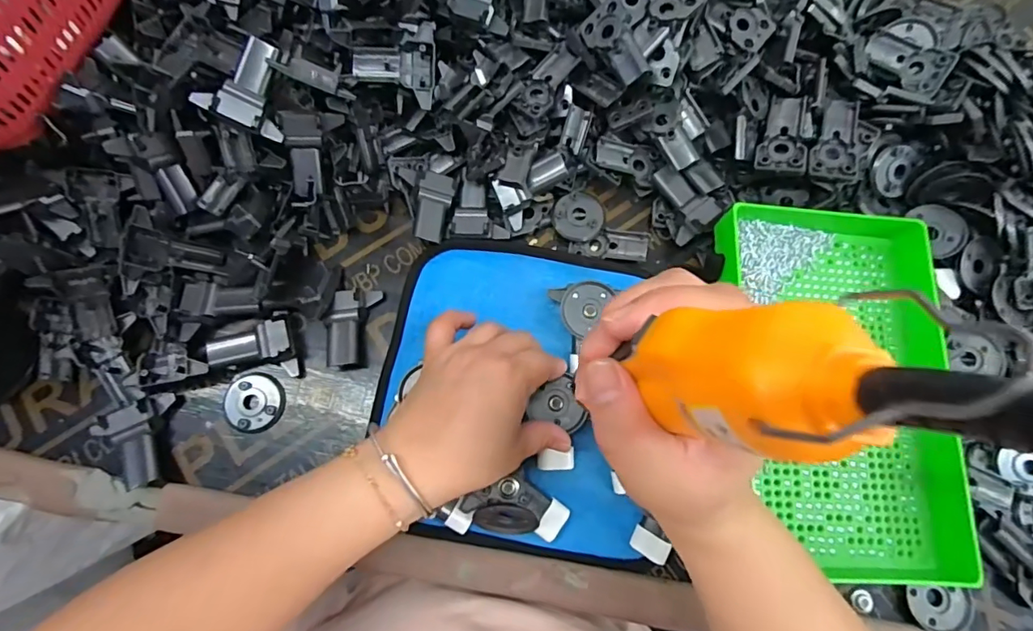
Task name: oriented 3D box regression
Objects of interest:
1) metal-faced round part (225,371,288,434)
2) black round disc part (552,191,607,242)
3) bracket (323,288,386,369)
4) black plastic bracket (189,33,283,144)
[{"bbox_3d":[-0.188,0.063,0.366,0.041,0.007,0.041,0,76,-1],"label":"metal-faced round part"},{"bbox_3d":[0.050,-0.079,0.402,0.040,0.008,0.037,0,76,-1],"label":"black round disc part"},{"bbox_3d":[-0.120,0.008,0.373,0.034,0.020,0.058,3,76,-1],"label":"bracket"},{"bbox_3d":[-0.182,-0.155,0.343,0.055,0.015,0.059,14,89,-22],"label":"black plastic bracket"}]

